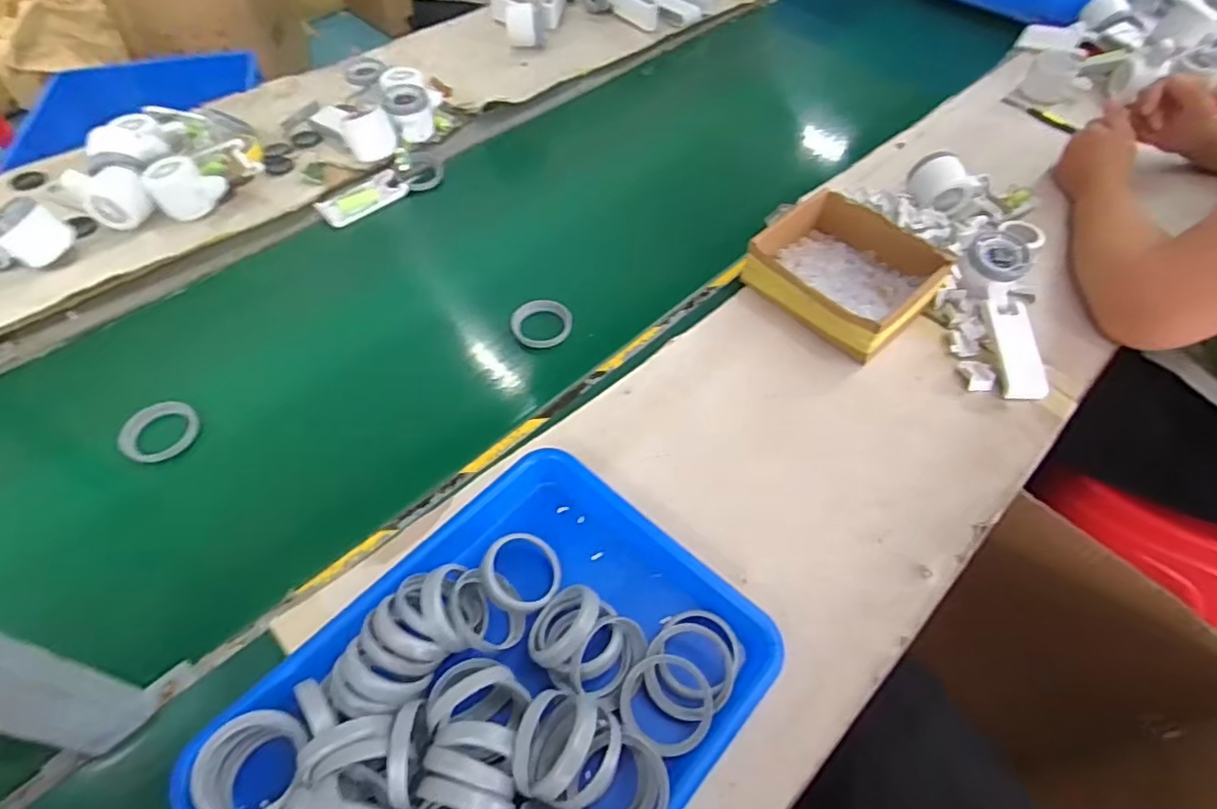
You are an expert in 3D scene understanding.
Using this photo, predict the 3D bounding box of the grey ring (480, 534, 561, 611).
[{"bbox_3d":[-0.062,0.121,0.448,0.057,0.010,0.052,11,60,-19],"label":"grey ring"}]

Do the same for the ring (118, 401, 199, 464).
[{"bbox_3d":[-0.405,0.024,0.561,0.067,0.009,0.061,0,52,0],"label":"ring"}]

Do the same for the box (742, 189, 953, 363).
[{"bbox_3d":[0.241,-0.136,0.642,0.163,0.050,0.149,38,61,25],"label":"box"}]

